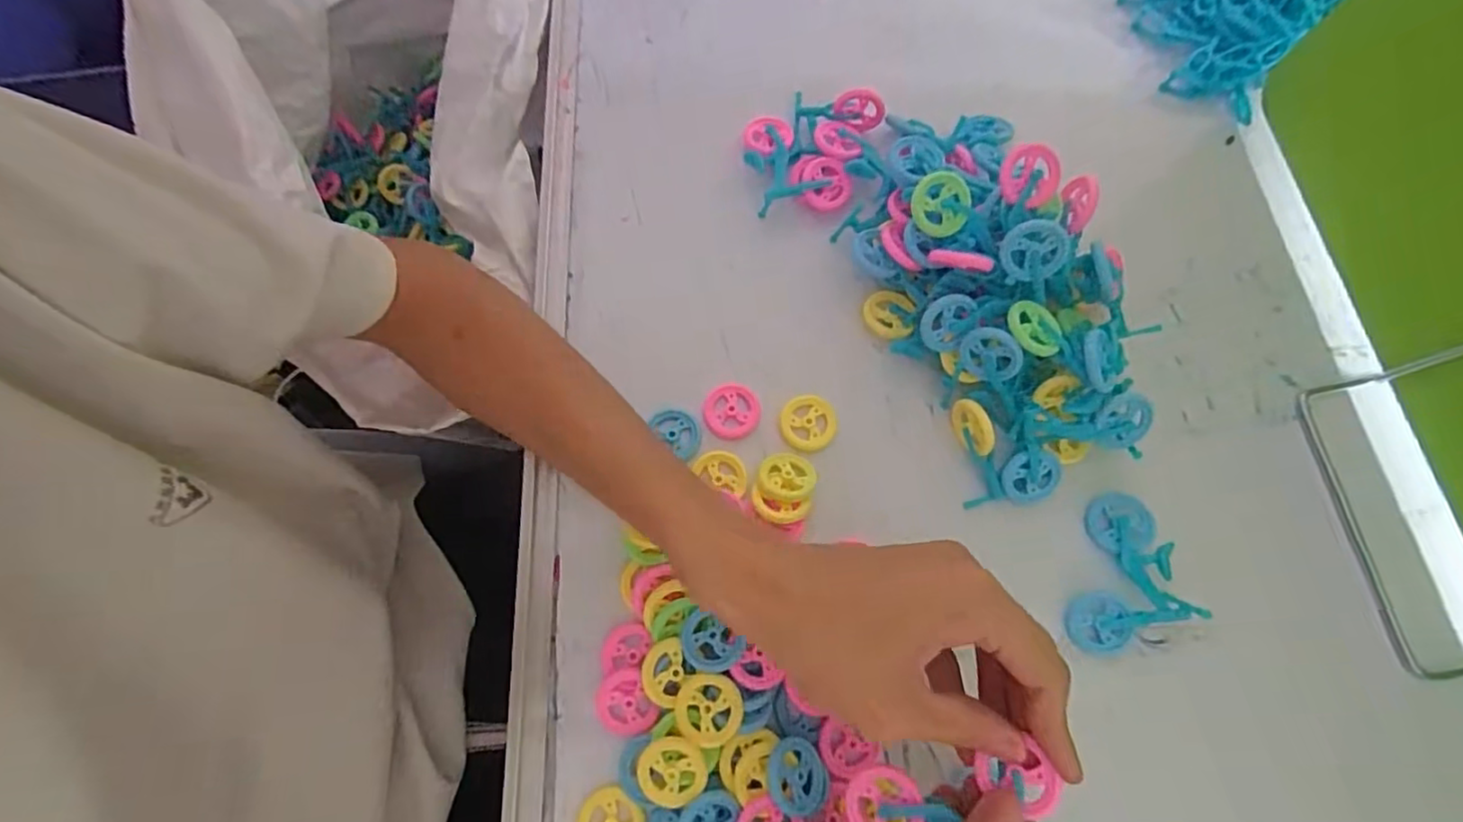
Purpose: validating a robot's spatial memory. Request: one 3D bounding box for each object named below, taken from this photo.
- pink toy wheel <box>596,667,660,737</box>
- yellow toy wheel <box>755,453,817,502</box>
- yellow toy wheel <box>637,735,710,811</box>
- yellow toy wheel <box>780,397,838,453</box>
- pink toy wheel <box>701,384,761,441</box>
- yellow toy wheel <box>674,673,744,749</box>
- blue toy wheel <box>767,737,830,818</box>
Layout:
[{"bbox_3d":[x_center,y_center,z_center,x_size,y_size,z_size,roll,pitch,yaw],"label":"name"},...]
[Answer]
[{"bbox_3d":[-0.049,0.136,0.298,0.026,0.005,0.029,-28,91,-8],"label":"pink toy wheel"},{"bbox_3d":[0.028,0.034,0.328,0.028,0.005,0.027,-2,51,3],"label":"yellow toy wheel"},{"bbox_3d":[-0.025,0.155,0.276,0.030,0.004,0.028,0,85,3],"label":"yellow toy wheel"},{"bbox_3d":[0.041,0.007,0.341,0.030,0.006,0.029,0,73,-1],"label":"yellow toy wheel"},{"bbox_3d":[0.000,0.001,0.342,0.030,0.007,0.028,0,73,-1],"label":"pink toy wheel"},{"bbox_3d":[-0.010,0.131,0.285,0.029,0.007,0.028,0,73,-1],"label":"yellow toy wheel"},{"bbox_3d":[0.030,0.159,0.281,0.029,0.010,0.029,8,61,-15],"label":"blue toy wheel"}]

